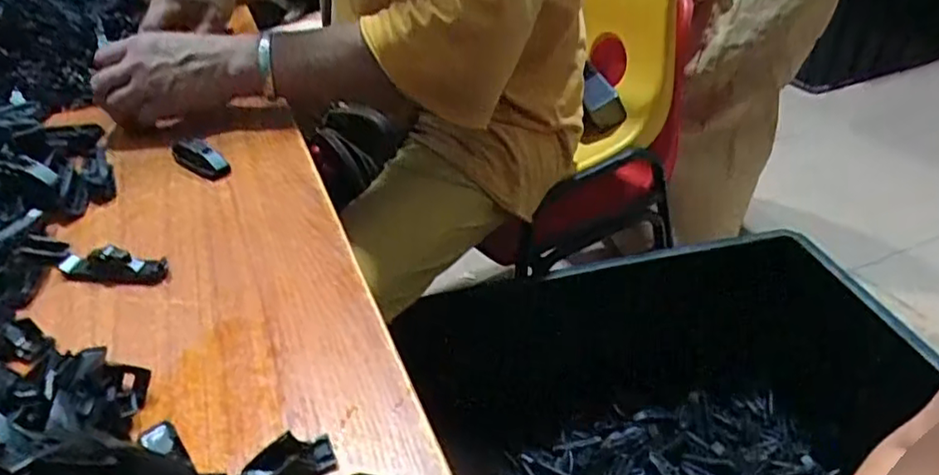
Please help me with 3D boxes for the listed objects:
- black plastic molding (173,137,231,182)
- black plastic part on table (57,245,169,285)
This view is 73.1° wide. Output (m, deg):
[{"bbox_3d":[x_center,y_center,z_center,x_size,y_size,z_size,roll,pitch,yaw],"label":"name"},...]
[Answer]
[{"bbox_3d":[-0.234,-0.068,0.548,0.025,0.022,0.076,-30,41,-30],"label":"black plastic molding"},{"bbox_3d":[-0.246,0.018,0.430,0.085,0.017,0.022,6,37,16],"label":"black plastic part on table"}]

